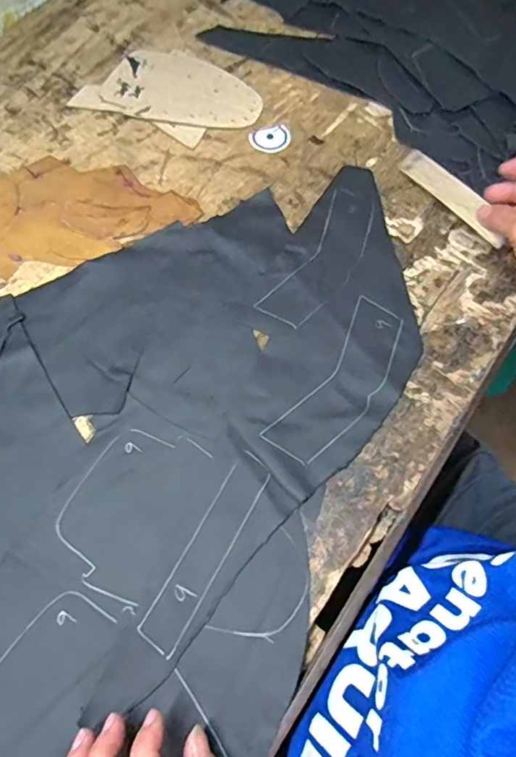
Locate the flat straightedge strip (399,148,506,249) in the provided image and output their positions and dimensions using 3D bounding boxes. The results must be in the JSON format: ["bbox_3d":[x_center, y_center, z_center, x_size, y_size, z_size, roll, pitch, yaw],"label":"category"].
[{"bbox_3d":[0.167,-0.160,0.436,0.023,0.007,0.129,-42,54,16],"label":"flat straightedge strip"}]

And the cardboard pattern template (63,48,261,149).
[{"bbox_3d":[-0.085,-0.294,0.518,0.175,0.006,0.109,23,69,10],"label":"cardboard pattern template"}]

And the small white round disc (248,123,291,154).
[{"bbox_3d":[0.013,-0.233,0.495,0.039,0.004,0.032,-16,67,-6],"label":"small white round disc"}]

